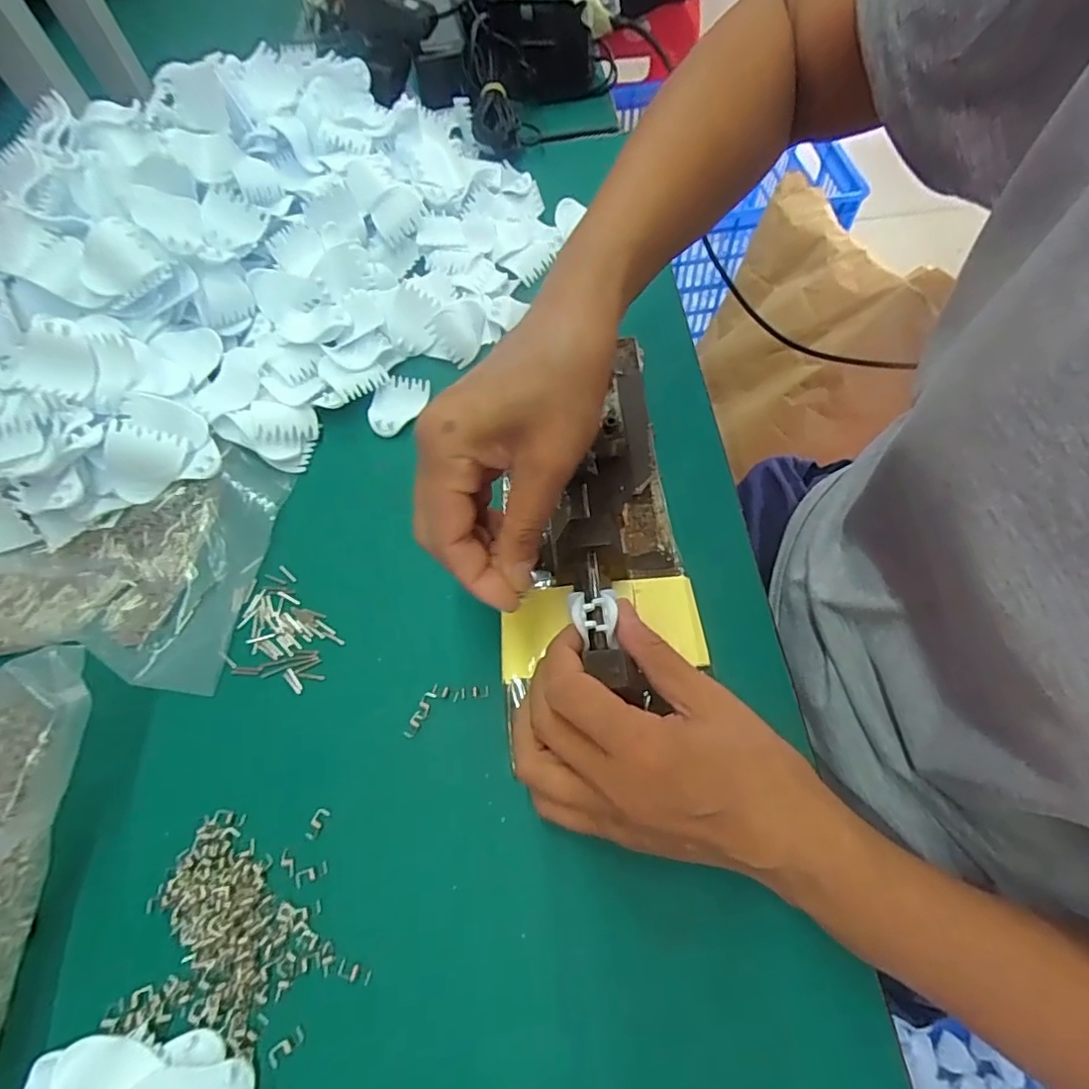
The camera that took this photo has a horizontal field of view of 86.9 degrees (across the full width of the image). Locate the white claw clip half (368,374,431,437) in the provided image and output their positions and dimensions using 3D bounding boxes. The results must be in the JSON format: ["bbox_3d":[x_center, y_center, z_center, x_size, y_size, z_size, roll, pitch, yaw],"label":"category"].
[{"bbox_3d":[-0.101,-0.096,0.401,0.034,0.011,0.047,7,64,7],"label":"white claw clip half"}]

